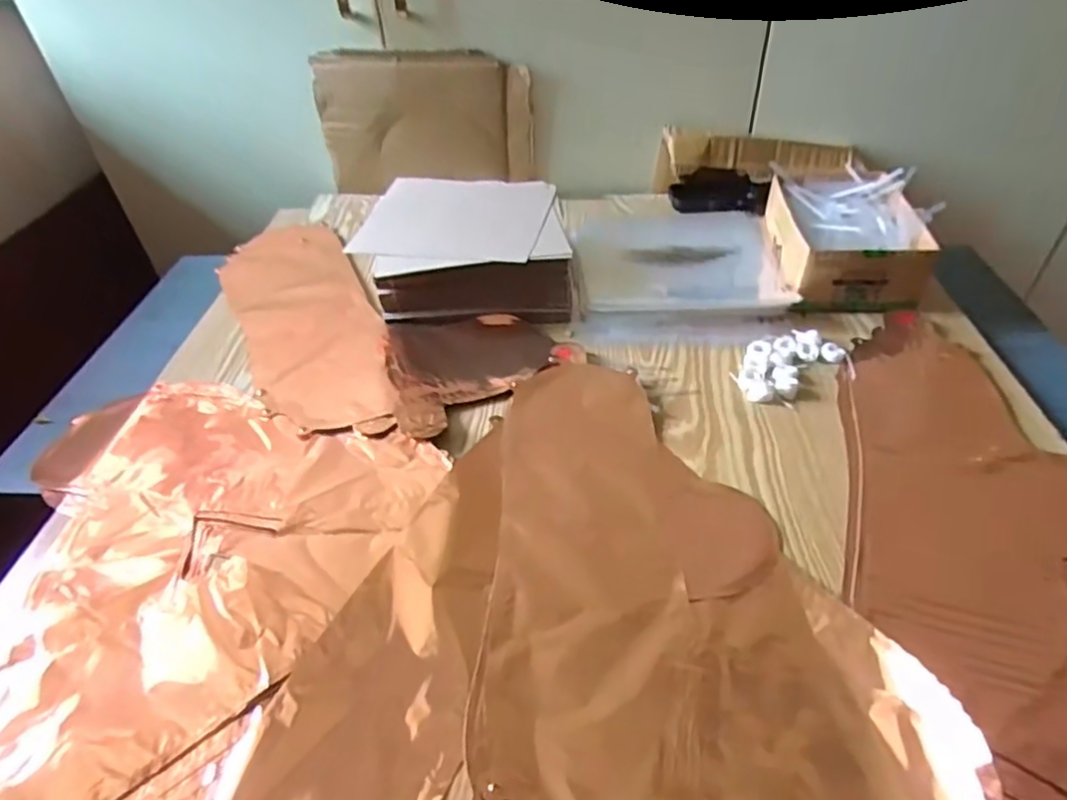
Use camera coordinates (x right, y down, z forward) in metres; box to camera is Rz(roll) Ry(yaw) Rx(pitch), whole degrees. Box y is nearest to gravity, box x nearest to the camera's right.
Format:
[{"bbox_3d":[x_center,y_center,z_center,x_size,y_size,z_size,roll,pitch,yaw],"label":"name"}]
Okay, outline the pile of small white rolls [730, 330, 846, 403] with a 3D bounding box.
[{"bbox_3d":[0.233,-0.036,0.591,0.118,0.012,0.067,-29,48,-27],"label":"pile of small white rolls"}]

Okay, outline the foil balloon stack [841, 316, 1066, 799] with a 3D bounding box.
[{"bbox_3d":[0.329,0.093,0.443,0.205,0.020,0.455,4,42,8],"label":"foil balloon stack"}]

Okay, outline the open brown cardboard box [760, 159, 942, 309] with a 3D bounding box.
[{"bbox_3d":[0.332,-0.176,0.676,0.138,0.069,0.195,4,42,8],"label":"open brown cardboard box"}]

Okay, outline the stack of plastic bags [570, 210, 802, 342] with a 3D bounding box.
[{"bbox_3d":[0.162,-0.160,0.707,0.229,0.021,0.262,0,42,3],"label":"stack of plastic bags"}]

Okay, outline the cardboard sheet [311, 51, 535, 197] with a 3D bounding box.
[{"bbox_3d":[-0.140,-0.363,0.824,0.273,0.159,0.016,0,42,3],"label":"cardboard sheet"}]

